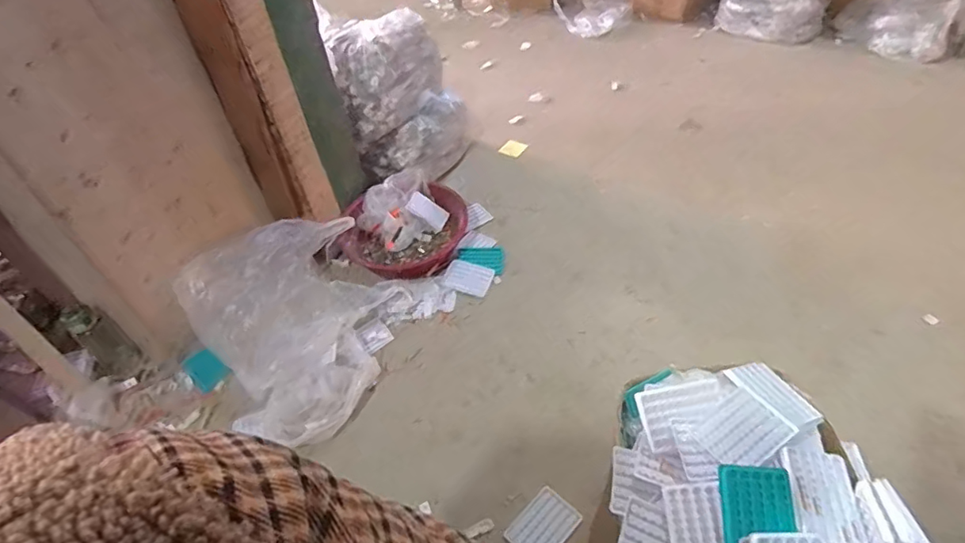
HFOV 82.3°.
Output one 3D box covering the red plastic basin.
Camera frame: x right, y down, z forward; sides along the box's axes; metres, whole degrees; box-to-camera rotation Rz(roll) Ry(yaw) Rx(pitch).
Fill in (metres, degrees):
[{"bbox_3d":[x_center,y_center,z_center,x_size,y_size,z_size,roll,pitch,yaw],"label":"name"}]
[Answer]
[{"bbox_3d":[-0.220,-0.129,1.604,0.328,0.137,0.328,-4,46,4],"label":"red plastic basin"}]

